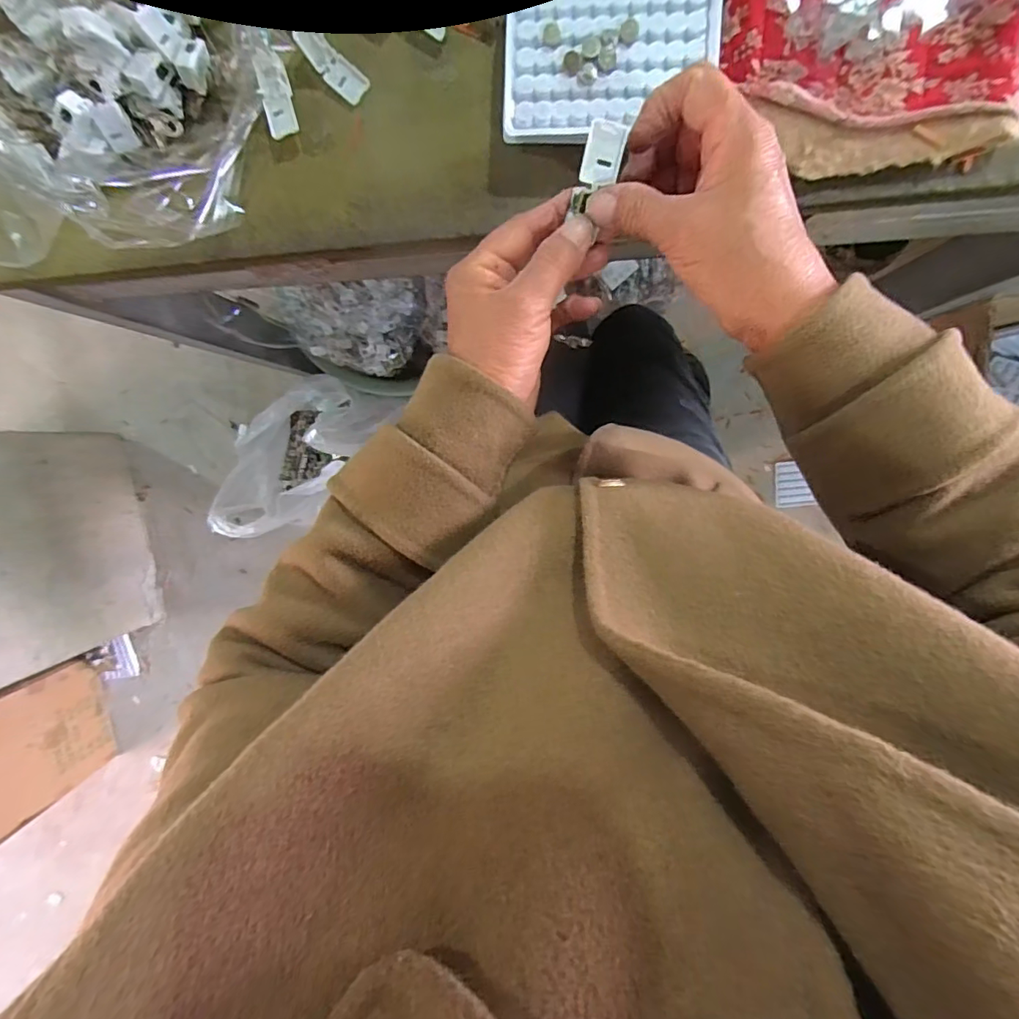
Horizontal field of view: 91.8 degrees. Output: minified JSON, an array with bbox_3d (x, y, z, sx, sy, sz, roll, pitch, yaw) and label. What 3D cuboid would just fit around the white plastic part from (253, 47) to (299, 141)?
[{"bbox_3d":[-0.161,-0.287,0.341,0.020,0.008,0.057,-15,96,7],"label":"white plastic part"}]

